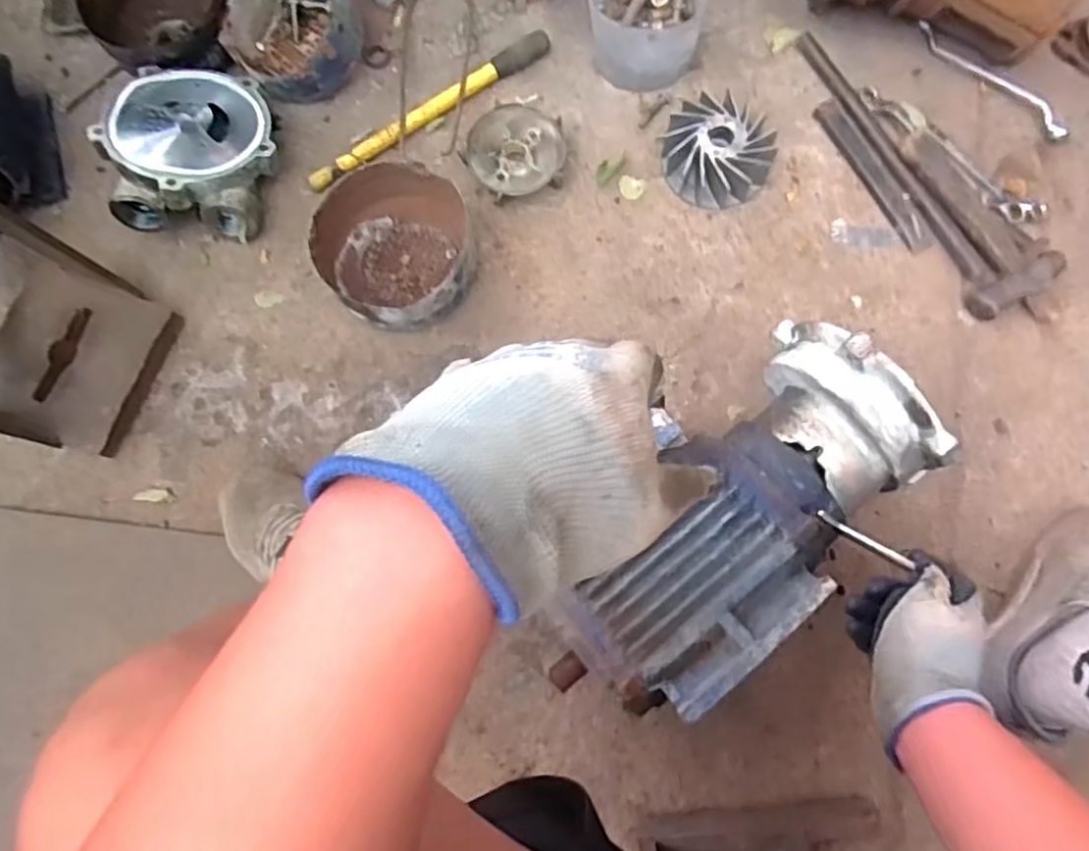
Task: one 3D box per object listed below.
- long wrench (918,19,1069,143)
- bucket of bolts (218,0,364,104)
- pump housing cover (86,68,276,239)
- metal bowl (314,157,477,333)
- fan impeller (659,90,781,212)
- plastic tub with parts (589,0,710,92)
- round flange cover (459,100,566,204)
[{"bbox_3d":[0.568,-0.442,0.880,0.027,0.015,0.231,-44,78,-7],"label":"long wrench"},{"bbox_3d":[-0.336,-0.529,0.928,0.172,0.079,0.175,-1,76,4],"label":"bucket of bolts"},{"bbox_3d":[-0.431,-0.349,0.864,0.190,0.107,0.216,1,77,3],"label":"pump housing cover"},{"bbox_3d":[-0.176,-0.209,0.841,0.186,0.085,0.175,-1,76,4],"label":"metal bowl"},{"bbox_3d":[0.216,-0.345,0.869,0.134,0.050,0.124,-1,76,4],"label":"fan impeller"},{"bbox_3d":[0.129,-0.524,0.894,0.146,0.085,0.148,-1,76,4],"label":"plastic tub with parts"},{"bbox_3d":[-0.037,-0.348,0.891,0.122,0.038,0.121,-1,76,4],"label":"round flange cover"}]

